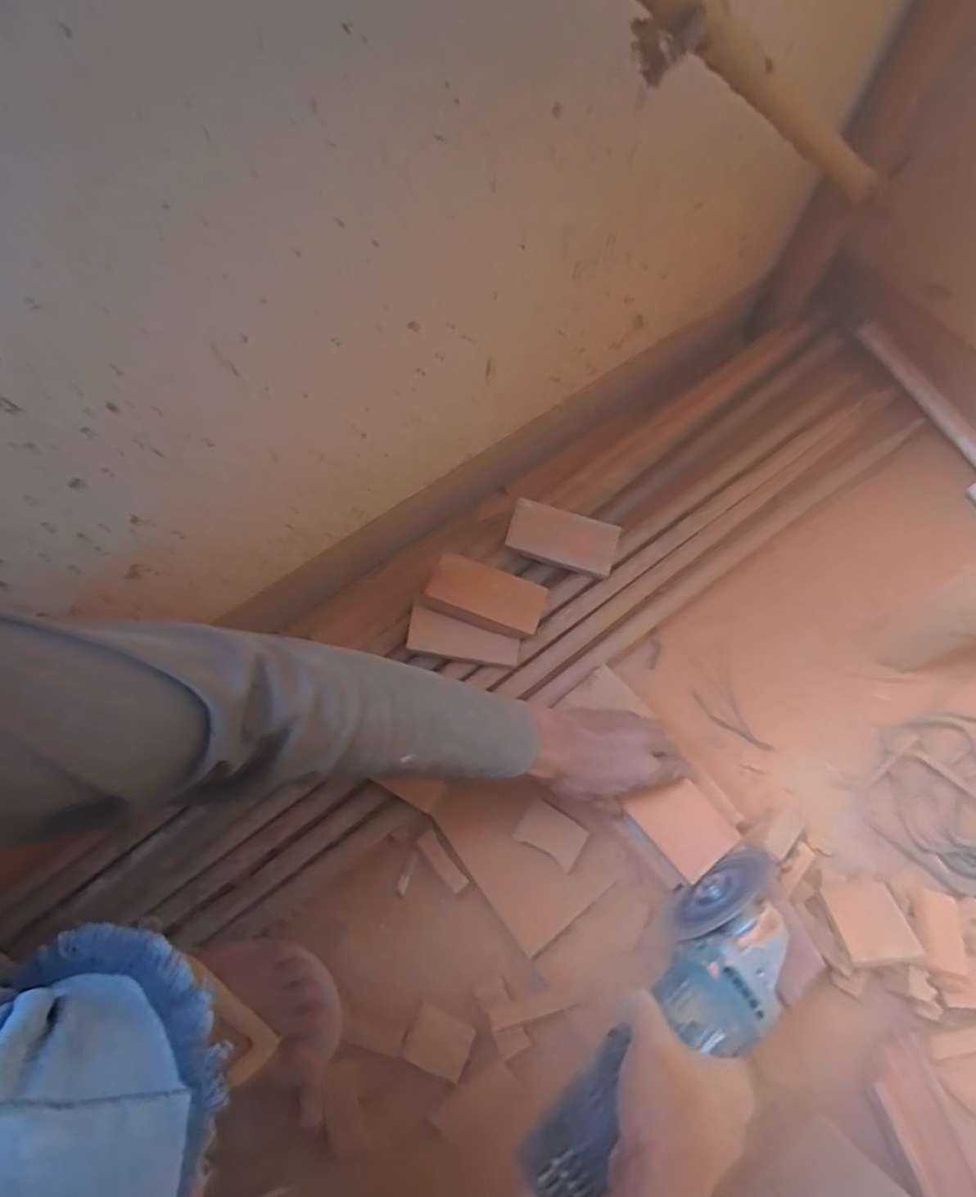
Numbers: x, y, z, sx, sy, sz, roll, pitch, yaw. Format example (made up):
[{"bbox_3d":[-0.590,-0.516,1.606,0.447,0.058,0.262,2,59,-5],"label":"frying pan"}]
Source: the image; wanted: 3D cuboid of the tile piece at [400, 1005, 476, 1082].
[{"bbox_3d":[-0.043,0.393,0.530,0.053,0.006,0.042,22,71,9],"label":"tile piece"}]

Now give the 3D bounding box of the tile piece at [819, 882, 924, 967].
[{"bbox_3d":[0.337,0.286,0.533,0.056,0.007,0.066,-21,39,14],"label":"tile piece"}]

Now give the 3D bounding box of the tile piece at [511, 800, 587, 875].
[{"bbox_3d":[0.062,0.230,0.587,0.062,0.013,0.042,29,72,11],"label":"tile piece"}]

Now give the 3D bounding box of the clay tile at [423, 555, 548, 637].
[{"bbox_3d":[-0.001,-0.005,0.616,0.116,0.021,0.057,19,70,8],"label":"clay tile"}]

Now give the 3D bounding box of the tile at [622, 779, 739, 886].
[{"bbox_3d":[0.170,0.199,0.529,0.062,0.006,0.084,-42,81,2],"label":"tile"}]

